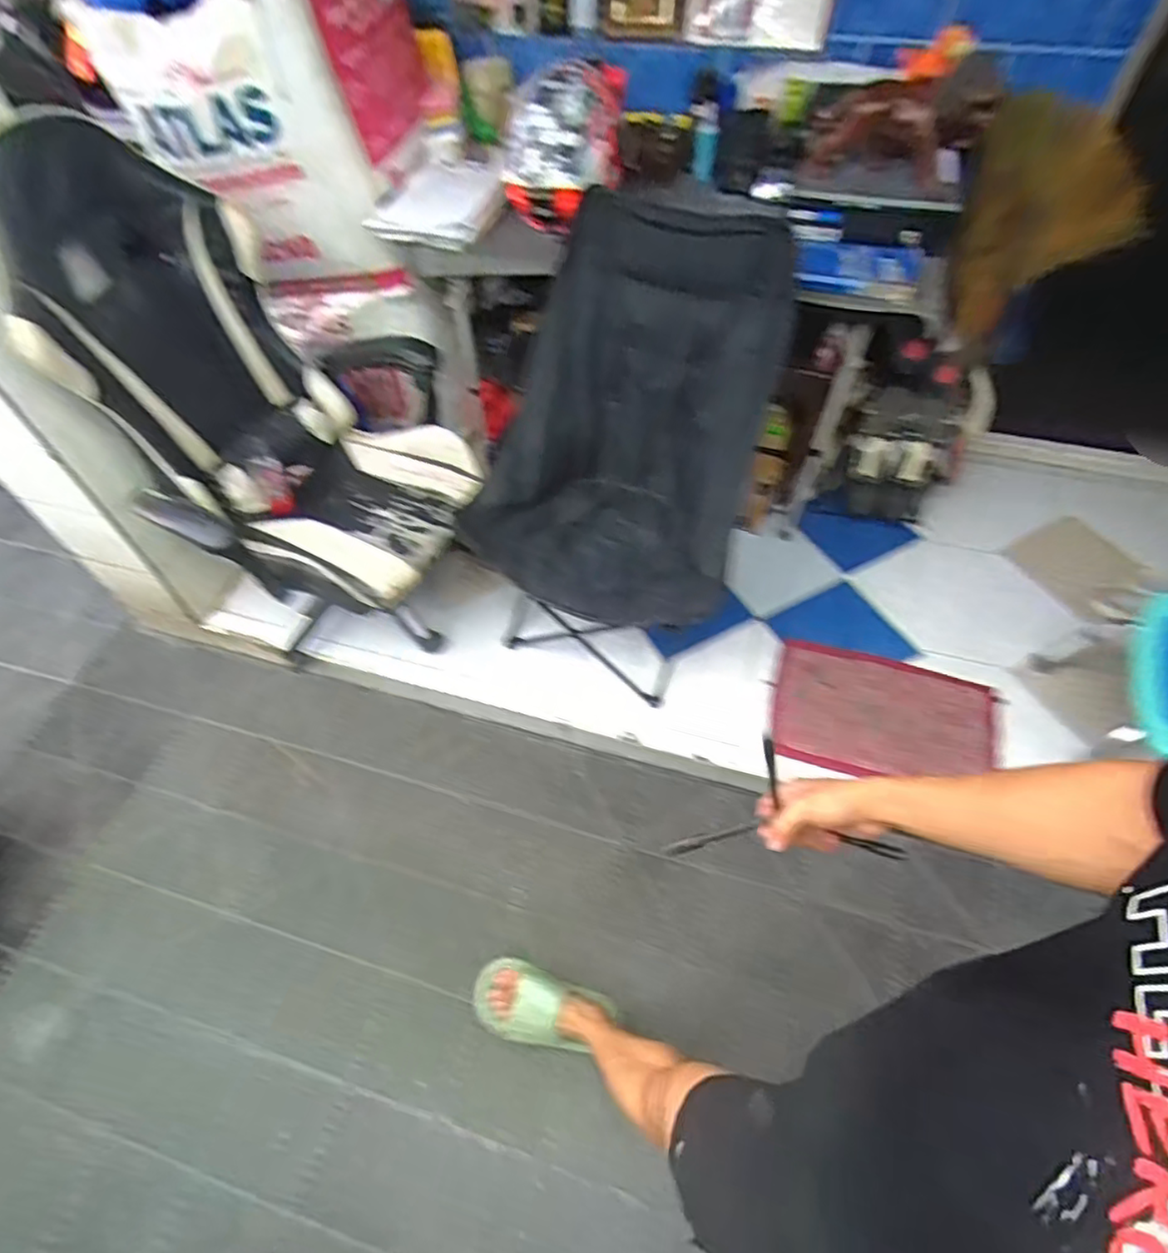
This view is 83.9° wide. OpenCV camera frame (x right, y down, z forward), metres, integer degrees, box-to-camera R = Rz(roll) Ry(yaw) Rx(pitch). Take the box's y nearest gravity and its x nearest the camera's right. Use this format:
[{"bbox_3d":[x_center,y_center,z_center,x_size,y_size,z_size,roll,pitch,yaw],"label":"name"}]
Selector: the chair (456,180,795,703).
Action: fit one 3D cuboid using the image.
[{"bbox_3d":[0.102,-0.383,1.481,0.534,0.775,0.670,17,56,13],"label":"chair"}]

